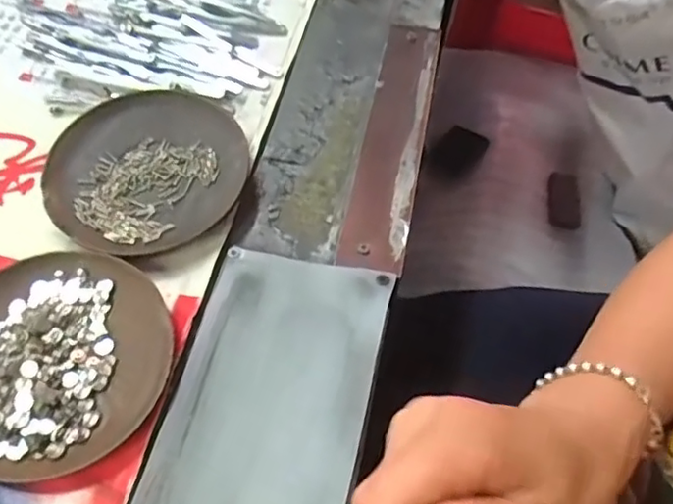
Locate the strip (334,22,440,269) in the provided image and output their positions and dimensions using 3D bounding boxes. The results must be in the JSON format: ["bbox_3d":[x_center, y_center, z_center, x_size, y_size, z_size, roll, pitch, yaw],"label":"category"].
[{"bbox_3d":[0.037,-0.077,0.400,0.037,0.006,0.201,11,60,4],"label":"strip"}]

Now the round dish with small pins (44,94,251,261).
[{"bbox_3d":[-0.114,-0.050,0.376,0.116,0.013,0.111,1,59,-1],"label":"round dish with small pins"}]

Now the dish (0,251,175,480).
[{"bbox_3d":[-0.142,0.053,0.314,0.115,0.018,0.110,1,59,-1],"label":"dish"}]

